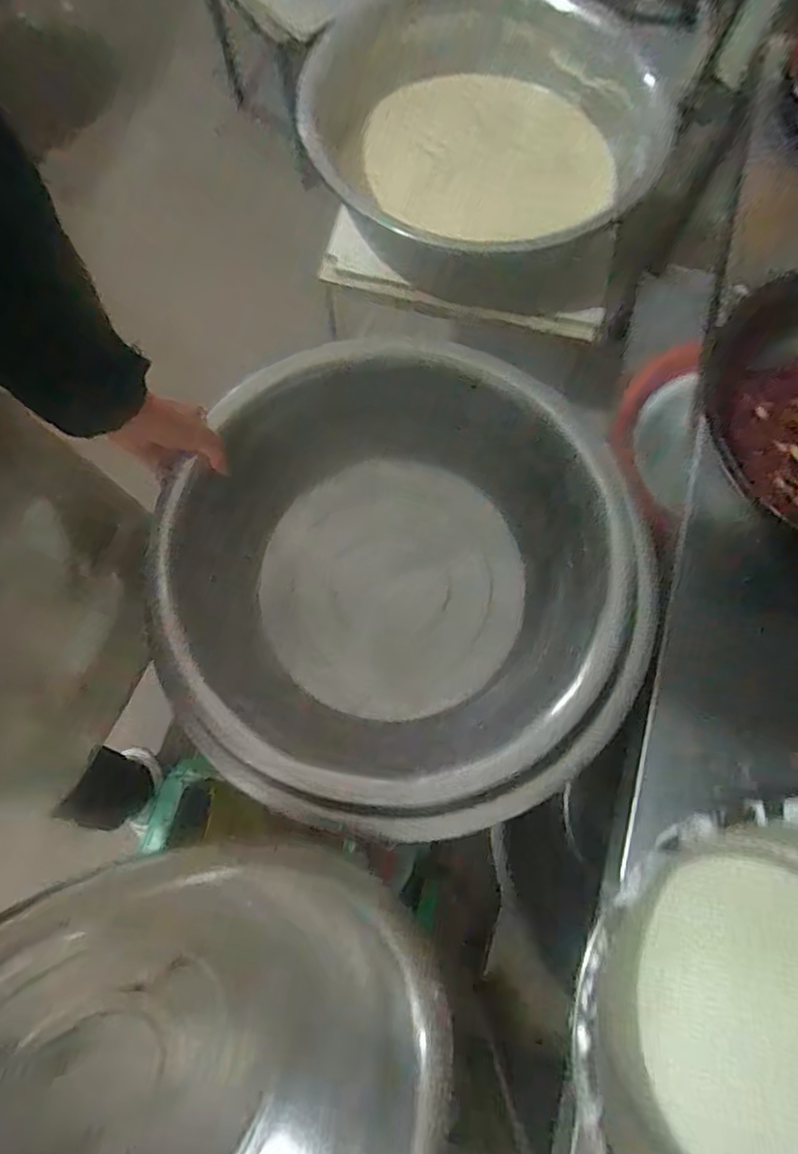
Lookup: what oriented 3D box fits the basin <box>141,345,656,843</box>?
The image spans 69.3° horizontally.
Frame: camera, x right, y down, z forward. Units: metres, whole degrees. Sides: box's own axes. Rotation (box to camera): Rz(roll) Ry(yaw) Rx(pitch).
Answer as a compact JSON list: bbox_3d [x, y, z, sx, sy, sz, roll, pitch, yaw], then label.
[{"bbox_3d":[-0.017,0.015,0.668,0.456,0.209,0.489,16,76,4],"label":"basin"}]

